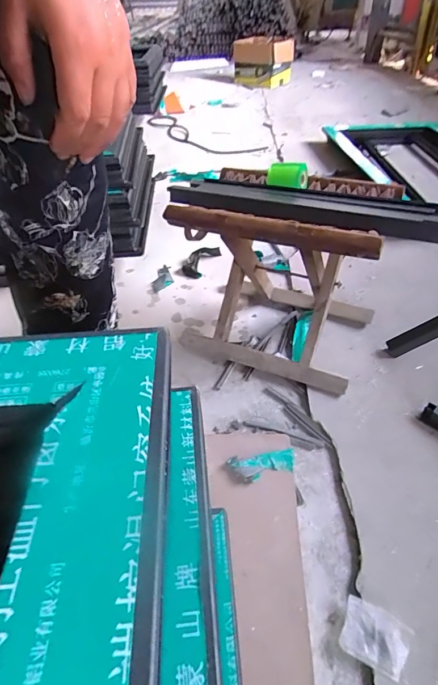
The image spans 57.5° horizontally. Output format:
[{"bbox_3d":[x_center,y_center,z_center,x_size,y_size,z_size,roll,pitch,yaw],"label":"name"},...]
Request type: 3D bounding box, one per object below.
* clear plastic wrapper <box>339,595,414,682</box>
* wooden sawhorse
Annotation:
[{"bbox_3d":[0.162,0.309,0.420,0.062,0.017,0.054,17,47,21],"label":"clear plastic wrapper"},{"bbox_3d":[0.111,-0.119,0.700,0.306,0.273,0.227,18,47,21],"label":"wooden sawhorse"}]

